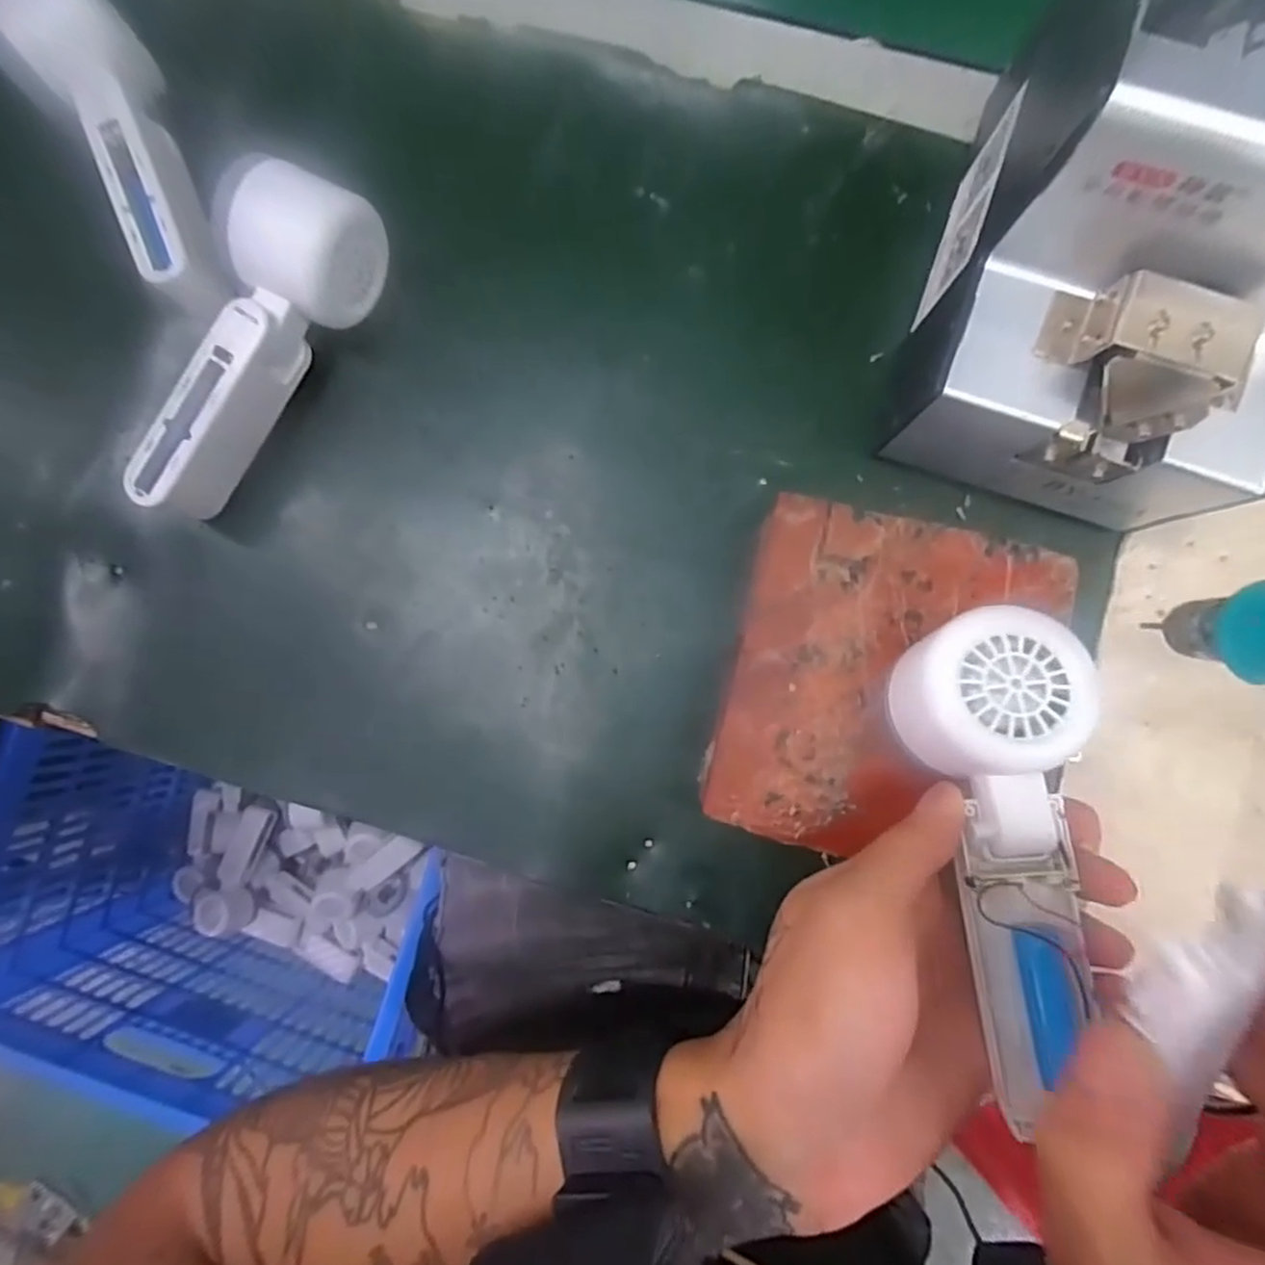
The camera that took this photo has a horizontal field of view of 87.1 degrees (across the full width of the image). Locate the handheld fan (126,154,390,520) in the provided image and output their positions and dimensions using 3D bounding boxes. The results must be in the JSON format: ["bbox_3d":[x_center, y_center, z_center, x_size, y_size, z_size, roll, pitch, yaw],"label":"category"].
[{"bbox_3d":[-0.173,-0.128,0.306,0.049,0.056,0.165,28,88,4],"label":"handheld fan"}]

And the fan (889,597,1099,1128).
[{"bbox_3d":[0.128,0.076,0.234,0.059,0.039,0.163,-6,88,2],"label":"fan"}]

